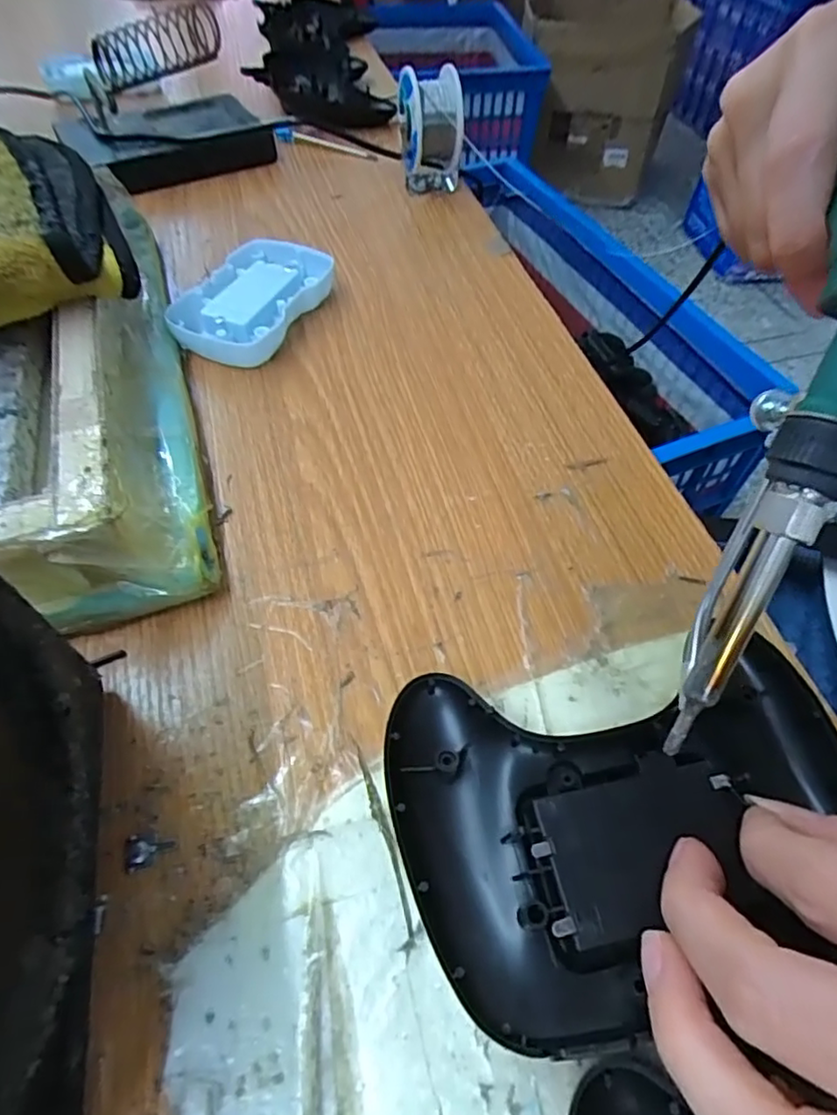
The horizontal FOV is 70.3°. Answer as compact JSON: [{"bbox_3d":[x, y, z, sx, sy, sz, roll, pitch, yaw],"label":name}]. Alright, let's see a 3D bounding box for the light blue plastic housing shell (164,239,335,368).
[{"bbox_3d":[-0.083,-0.130,0.304,0.056,0.018,0.086,21,57,14],"label":"light blue plastic housing shell"}]

